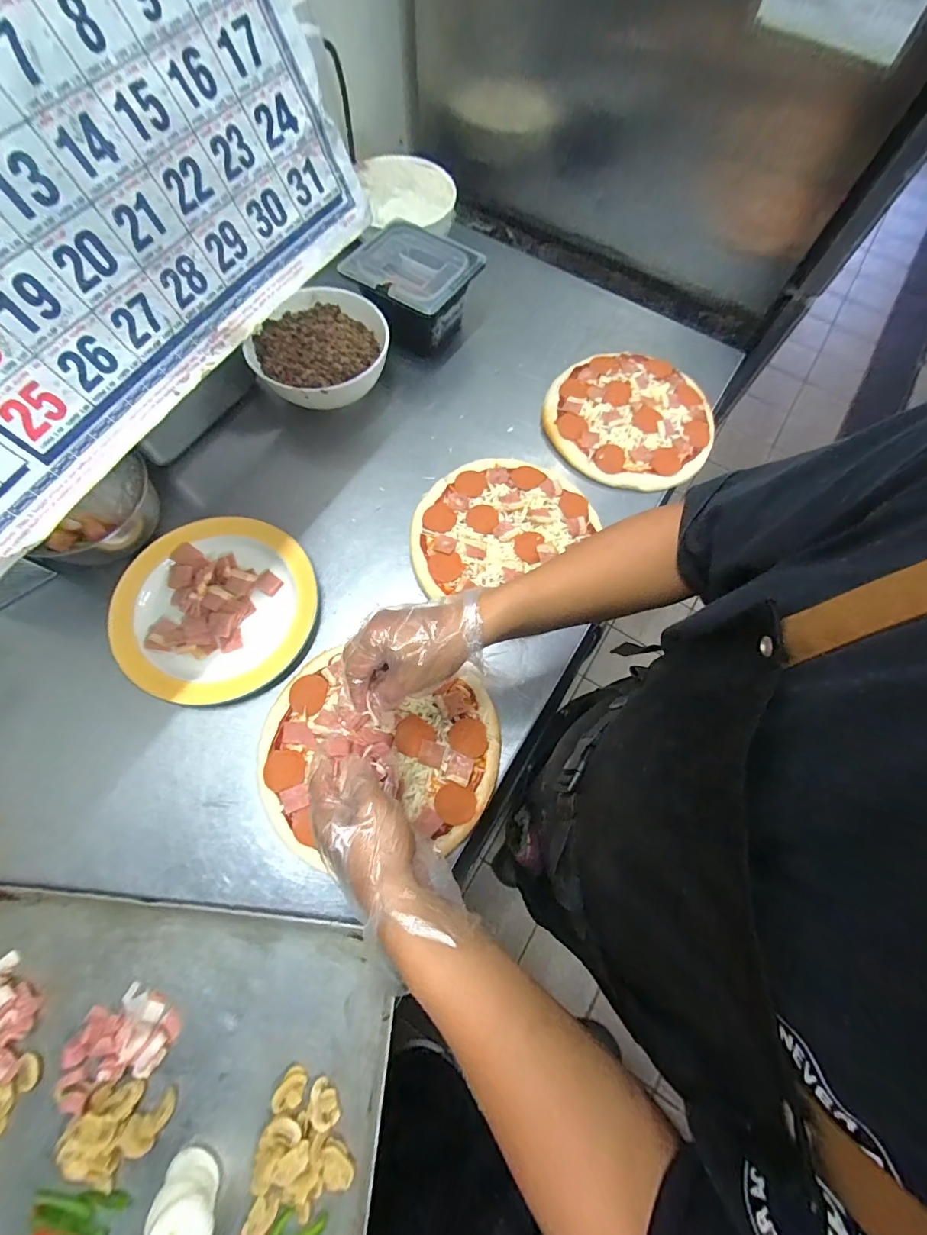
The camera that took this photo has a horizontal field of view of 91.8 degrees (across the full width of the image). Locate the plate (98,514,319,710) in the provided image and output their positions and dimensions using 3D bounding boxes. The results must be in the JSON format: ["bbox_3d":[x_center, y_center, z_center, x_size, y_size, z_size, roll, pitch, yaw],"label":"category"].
[{"bbox_3d":[-0.308,-0.013,0.558,0.237,0.030,0.226,0,69,-1],"label":"plate"}]

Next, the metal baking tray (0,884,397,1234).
[{"bbox_3d":[-0.294,0.434,0.385,0.429,0.022,0.322,4,69,1],"label":"metal baking tray"}]

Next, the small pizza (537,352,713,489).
[{"bbox_3d":[0.251,-0.299,0.675,0.238,0.026,0.233,0,69,-1],"label":"small pizza"}]

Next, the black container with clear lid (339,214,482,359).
[{"bbox_3d":[-0.080,-0.504,0.709,0.170,0.105,0.159,33,72,11],"label":"black container with clear lid"}]

